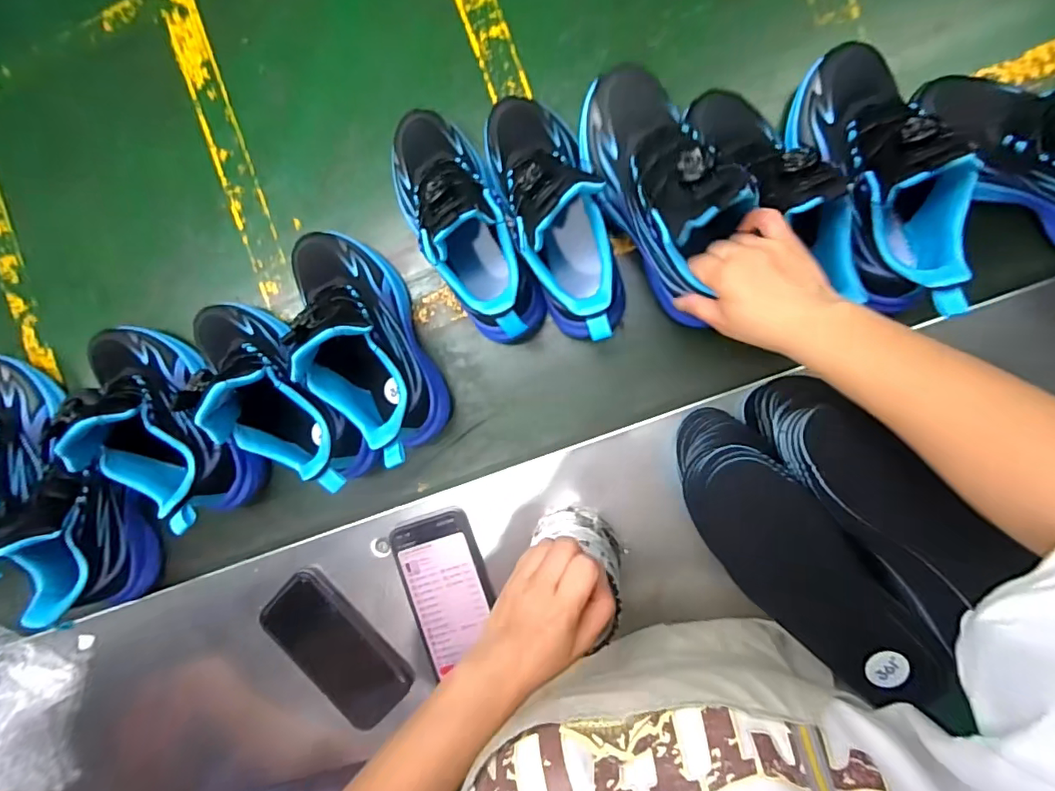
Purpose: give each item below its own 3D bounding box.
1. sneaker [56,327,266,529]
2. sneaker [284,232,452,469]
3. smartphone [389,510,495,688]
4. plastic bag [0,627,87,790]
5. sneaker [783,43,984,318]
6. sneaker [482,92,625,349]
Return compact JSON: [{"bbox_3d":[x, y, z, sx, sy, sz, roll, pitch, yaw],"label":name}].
[{"bbox_3d":[-0.363,0.026,0.503,0.088,0.141,0.220,-40,87,7],"label":"sneaker"},{"bbox_3d":[-0.154,-0.051,0.476,0.084,0.140,0.230,-24,89,8],"label":"sneaker"},{"bbox_3d":[-0.078,0.191,0.514,0.081,0.012,0.152,-17,90,8],"label":"smartphone"},{"bbox_3d":[-0.569,0.358,0.587,0.133,0.033,0.180,16,94,6],"label":"plastic bag"},{"bbox_3d":[0.287,-0.177,0.425,0.082,0.129,0.233,-13,91,8],"label":"sneaker"},{"bbox_3d":[0.023,-0.161,0.456,0.080,0.142,0.236,-21,89,8],"label":"sneaker"}]

